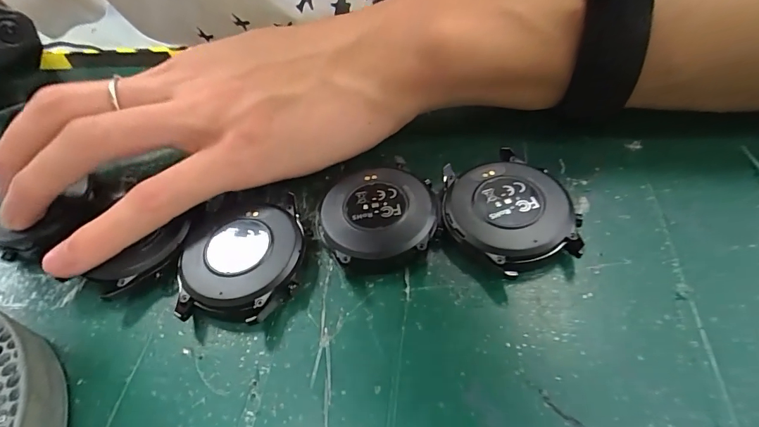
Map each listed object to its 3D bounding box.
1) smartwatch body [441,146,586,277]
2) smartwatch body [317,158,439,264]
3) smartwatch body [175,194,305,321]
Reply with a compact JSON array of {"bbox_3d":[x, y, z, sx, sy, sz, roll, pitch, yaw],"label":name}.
[{"bbox_3d":[0.045,-0.001,0.152,0.043,0.012,0.051,-11,49,-5],"label":"smartwatch body"},{"bbox_3d":[0.000,0.000,0.158,0.043,0.012,0.040,-1,49,4],"label":"smartwatch body"},{"bbox_3d":[-0.049,0.013,0.154,0.042,0.013,0.051,-5,49,0],"label":"smartwatch body"}]

